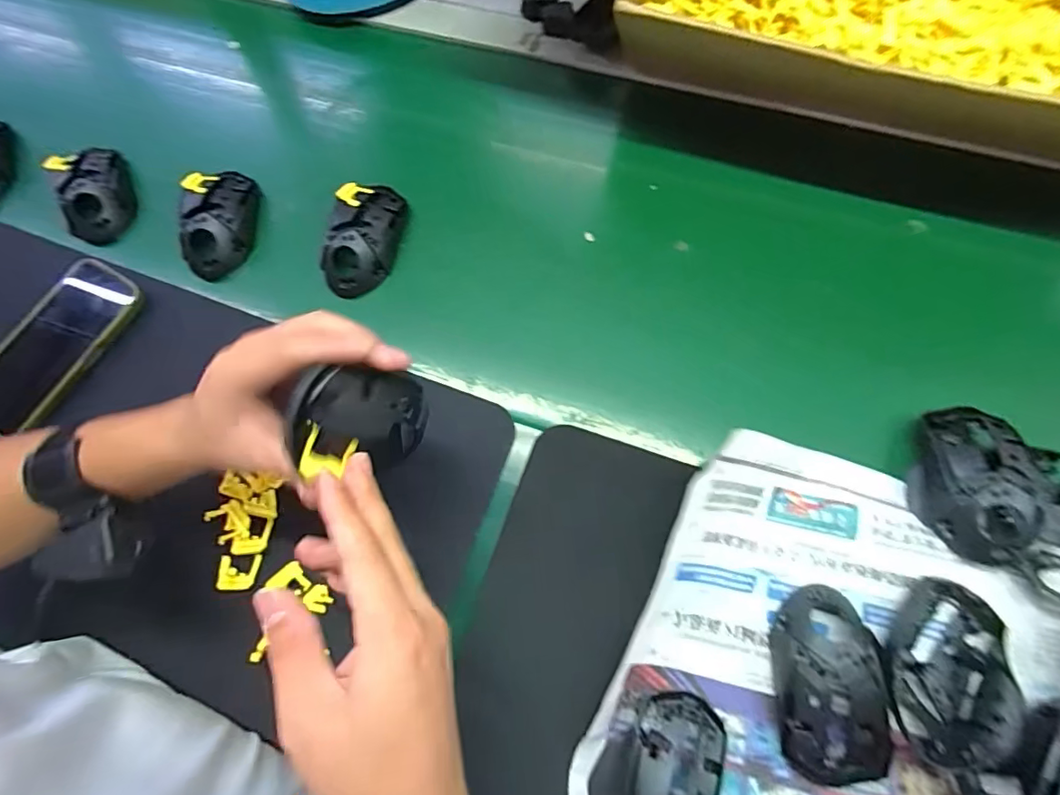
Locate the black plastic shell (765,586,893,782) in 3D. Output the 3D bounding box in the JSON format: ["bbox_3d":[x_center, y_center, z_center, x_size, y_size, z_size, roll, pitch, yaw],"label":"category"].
[{"bbox_3d":[0.200,0.188,0.340,0.062,0.031,0.116,7,74,4],"label":"black plastic shell"}]

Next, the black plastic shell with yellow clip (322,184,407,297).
[{"bbox_3d":[-0.158,-0.151,0.486,0.069,0.038,0.119,10,71,6],"label":"black plastic shell with yellow clip"}]

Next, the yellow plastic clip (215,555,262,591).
[{"bbox_3d":[-0.223,0.134,0.396,0.029,0.007,0.025,-2,74,1],"label":"yellow plastic clip"}]

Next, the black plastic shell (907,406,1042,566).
[{"bbox_3d":[0.326,0.059,0.370,0.070,0.037,0.115,17,72,8],"label":"black plastic shell"}]

